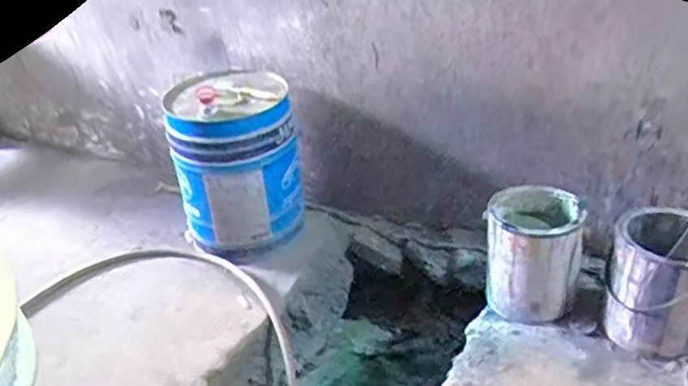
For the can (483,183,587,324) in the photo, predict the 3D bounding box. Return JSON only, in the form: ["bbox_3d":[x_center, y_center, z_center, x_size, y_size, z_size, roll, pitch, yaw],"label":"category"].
[{"bbox_3d":[0.340,0.105,1.164,0.166,0.183,0.201,10,33,23],"label":"can"}]

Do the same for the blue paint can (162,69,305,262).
[{"bbox_3d":[-0.222,-0.058,1.341,0.256,0.330,0.234,-4,30,2],"label":"blue paint can"}]

